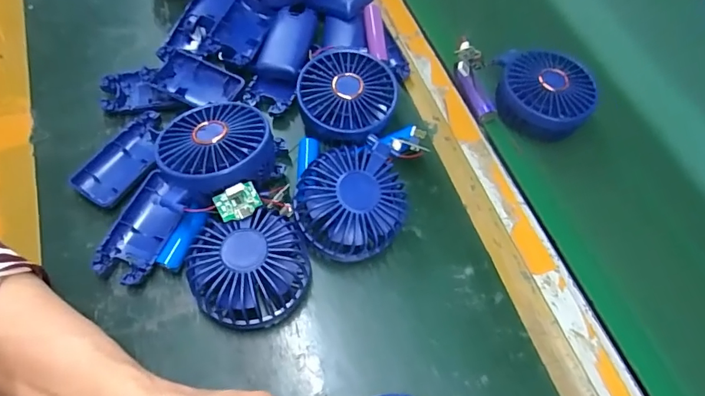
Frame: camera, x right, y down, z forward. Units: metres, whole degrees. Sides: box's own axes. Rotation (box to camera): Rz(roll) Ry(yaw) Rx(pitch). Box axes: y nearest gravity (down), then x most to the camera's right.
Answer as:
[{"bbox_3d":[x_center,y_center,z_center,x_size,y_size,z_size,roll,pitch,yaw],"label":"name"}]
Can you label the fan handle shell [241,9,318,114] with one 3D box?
[{"bbox_3d":[-0.068,-0.138,0.456,0.047,0.026,0.121,10,60,2],"label":"fan handle shell"}]

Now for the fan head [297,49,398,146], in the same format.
[{"bbox_3d":[-0.003,-0.090,0.406,0.080,0.026,0.081,2,61,-3],"label":"fan head"}]

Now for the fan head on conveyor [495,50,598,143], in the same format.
[{"bbox_3d":[0.180,-0.100,0.441,0.085,0.039,0.076,17,61,6],"label":"fan head on conveyor"}]

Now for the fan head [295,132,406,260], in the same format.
[{"bbox_3d":[0.000,0.003,0.367,0.092,0.053,0.082,-24,65,-16],"label":"fan head"}]

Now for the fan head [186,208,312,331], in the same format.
[{"bbox_3d":[-0.074,0.053,0.341,0.083,0.047,0.076,2,61,-3],"label":"fan head"}]

